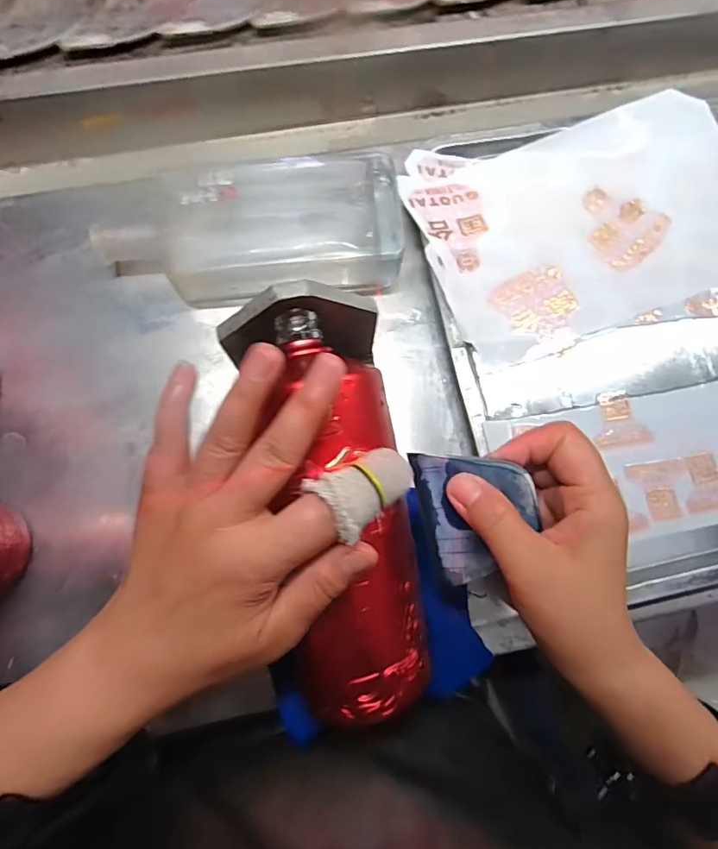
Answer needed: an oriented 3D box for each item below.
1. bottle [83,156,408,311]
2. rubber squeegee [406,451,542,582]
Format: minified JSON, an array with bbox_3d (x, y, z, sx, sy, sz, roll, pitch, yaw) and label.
[{"bbox_3d":[-0.080,-0.144,0.375,0.222,0.050,0.101,-9,79,-4],"label":"bottle"},{"bbox_3d":[0.063,0.046,0.256,0.056,0.005,0.072,-14,95,25],"label":"rubber squeegee"}]

